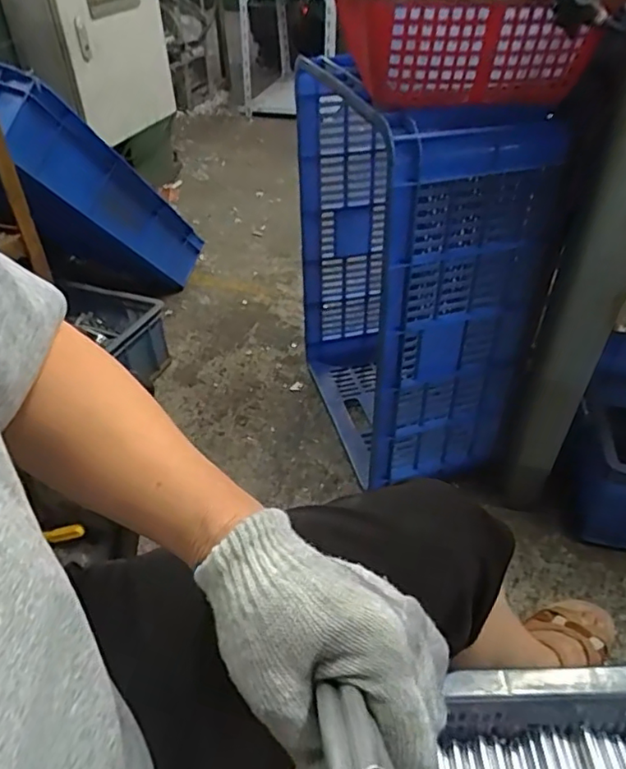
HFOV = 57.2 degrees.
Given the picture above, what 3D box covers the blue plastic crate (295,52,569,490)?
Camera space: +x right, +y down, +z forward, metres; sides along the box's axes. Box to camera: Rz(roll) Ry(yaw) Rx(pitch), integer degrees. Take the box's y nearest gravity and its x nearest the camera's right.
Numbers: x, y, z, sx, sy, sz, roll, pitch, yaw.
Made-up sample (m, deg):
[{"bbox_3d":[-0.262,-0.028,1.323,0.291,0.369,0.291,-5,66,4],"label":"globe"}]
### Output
[{"bbox_3d":[0.130,-0.164,0.950,0.223,0.620,0.450,-13,42,-14],"label":"blue plastic crate"}]

